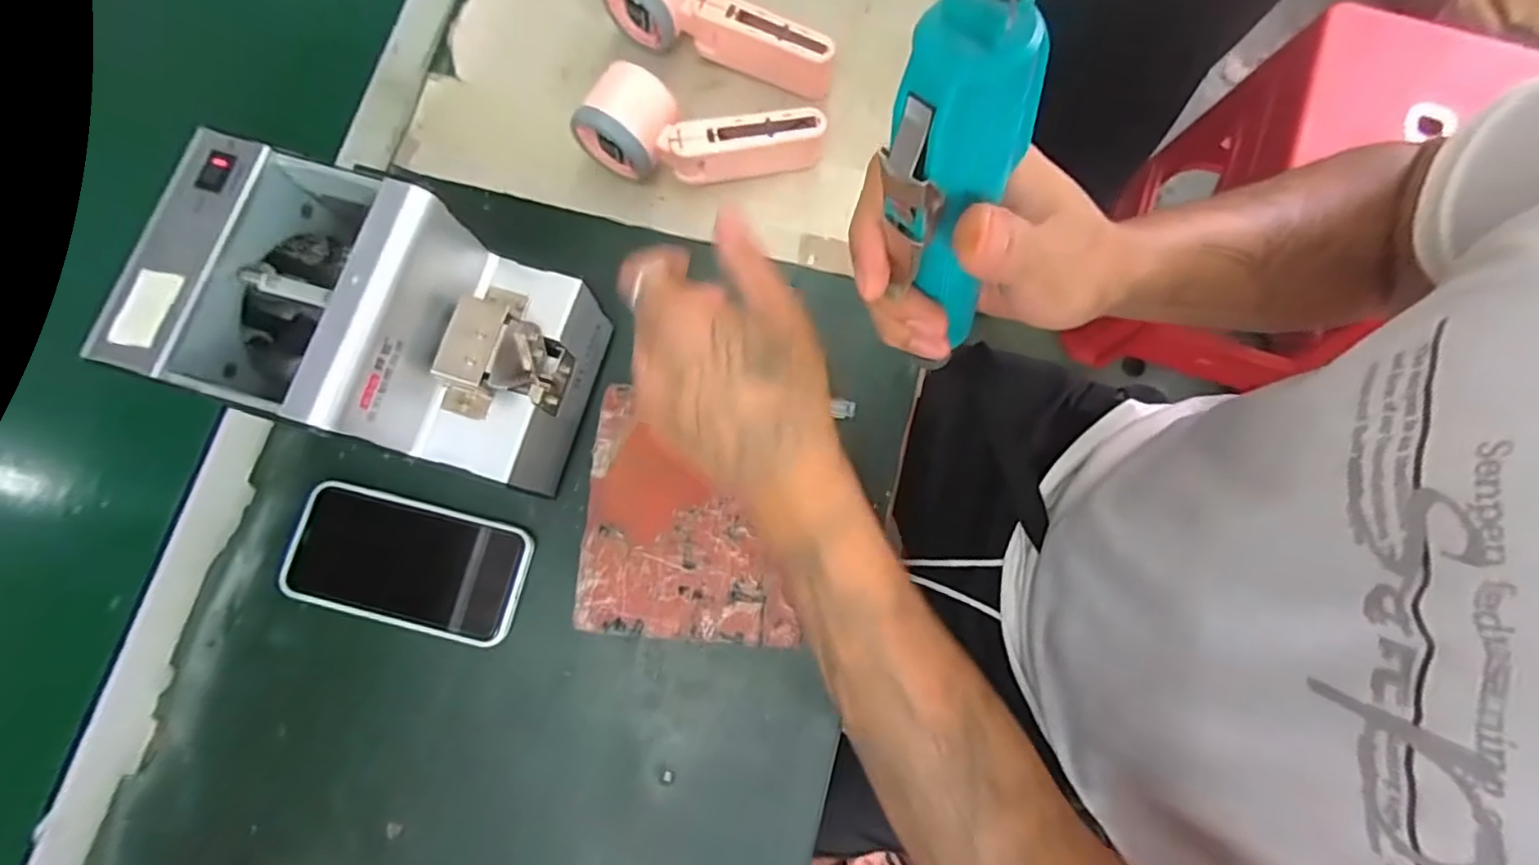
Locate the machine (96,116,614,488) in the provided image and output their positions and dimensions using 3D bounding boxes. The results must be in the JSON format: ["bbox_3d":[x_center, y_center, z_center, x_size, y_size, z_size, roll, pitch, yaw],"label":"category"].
[{"bbox_3d":[-0.203,-0.053,0.366,0.173,0.149,0.125,16,80,5],"label":"machine"}]

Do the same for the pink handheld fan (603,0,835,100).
[{"bbox_3d":[-0.033,-0.297,0.460,0.172,0.058,0.049,20,80,6],"label":"pink handheld fan"}]

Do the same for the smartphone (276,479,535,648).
[{"bbox_3d":[-0.229,0.082,0.409,0.146,0.009,0.075,14,79,4],"label":"smartphone"}]

